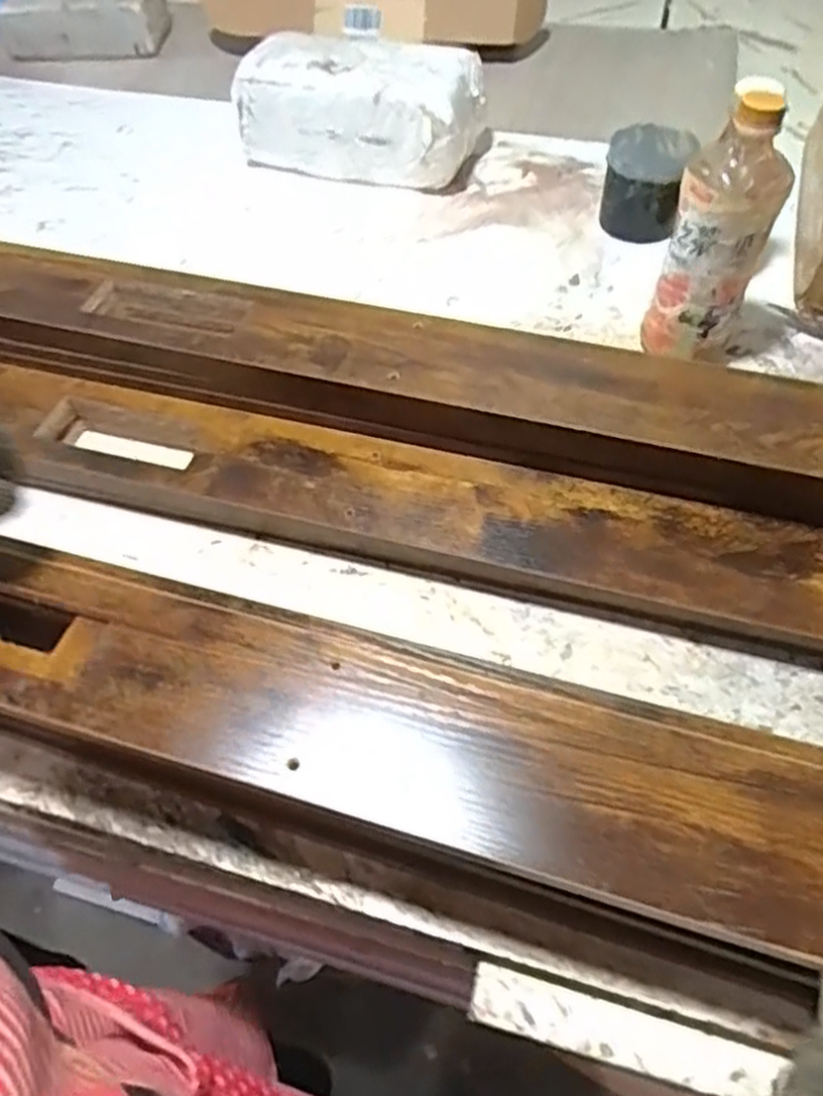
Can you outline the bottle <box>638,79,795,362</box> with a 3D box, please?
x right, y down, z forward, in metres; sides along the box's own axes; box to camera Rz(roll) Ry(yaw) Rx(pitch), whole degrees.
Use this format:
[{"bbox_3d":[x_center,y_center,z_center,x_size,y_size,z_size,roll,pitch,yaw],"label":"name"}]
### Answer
[{"bbox_3d":[0.230,-0.225,0.580,0.073,0.205,0.056,16,57,12],"label":"bottle"}]

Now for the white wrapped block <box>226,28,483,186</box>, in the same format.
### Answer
[{"bbox_3d":[-0.058,-0.458,0.799,0.244,0.126,0.110,12,57,10],"label":"white wrapped block"}]

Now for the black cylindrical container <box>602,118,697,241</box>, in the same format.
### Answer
[{"bbox_3d":[0.231,-0.357,0.750,0.083,0.074,0.088,18,58,14],"label":"black cylindrical container"}]

